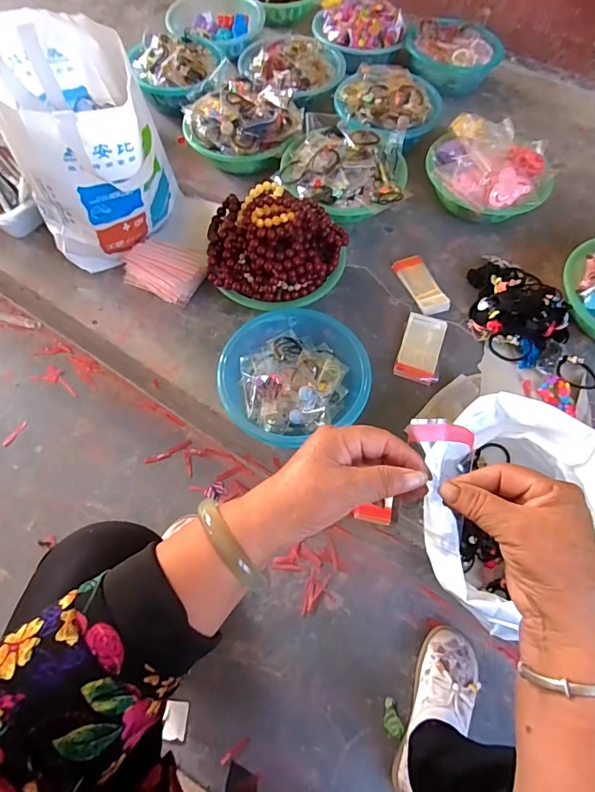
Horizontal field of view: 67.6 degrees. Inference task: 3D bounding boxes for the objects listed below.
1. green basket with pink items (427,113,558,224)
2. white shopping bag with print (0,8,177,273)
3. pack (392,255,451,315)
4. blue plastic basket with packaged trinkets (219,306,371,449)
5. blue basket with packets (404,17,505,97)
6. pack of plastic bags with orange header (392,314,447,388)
[{"bbox_3d":[0.375,-0.443,0.884,0.237,0.109,0.238,15,65,6],"label":"green basket with pink items"},{"bbox_3d":[-0.334,-0.384,0.735,0.203,0.320,0.226,-6,65,-4],"label":"white shopping bag with print"},{"bbox_3d":[0.228,-0.204,0.819,0.055,0.021,0.134,-19,67,-10],"label":"pack"},{"bbox_3d":[-0.007,-0.036,0.705,0.218,0.076,0.225,0,65,-1],"label":"blue plastic basket with packaged trinkets"},{"bbox_3d":[0.373,-0.828,1.081,0.224,0.084,0.229,11,65,4],"label":"blue basket with packets"},{"bbox_3d":[0.210,-0.080,0.759,0.067,0.020,0.131,18,66,7],"label":"pack of plastic bags with orange header"}]

